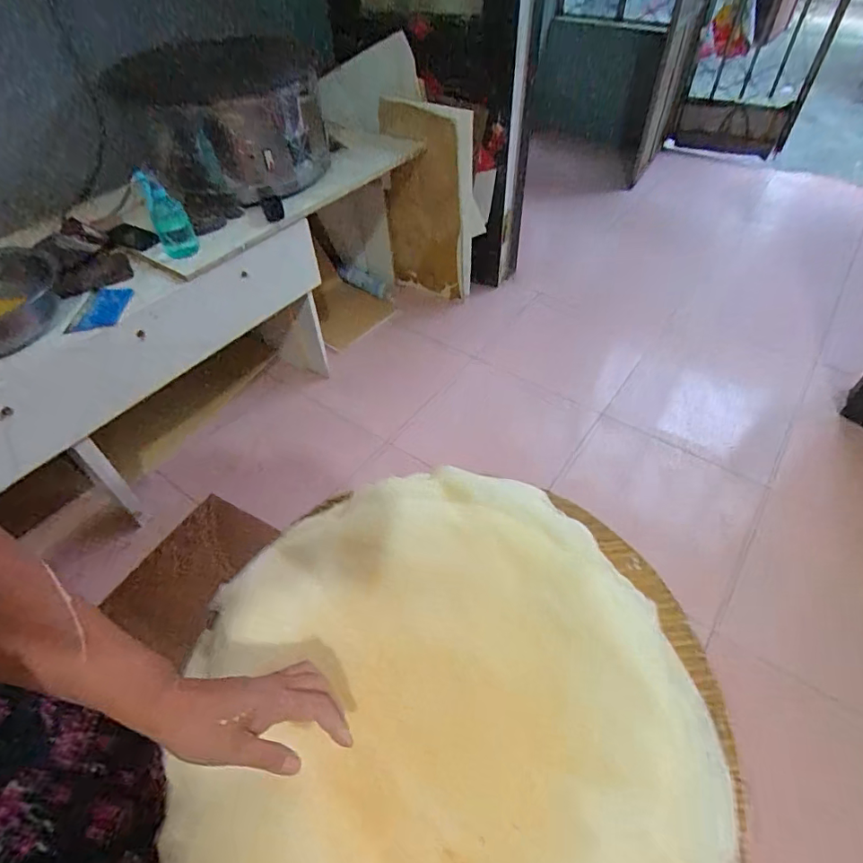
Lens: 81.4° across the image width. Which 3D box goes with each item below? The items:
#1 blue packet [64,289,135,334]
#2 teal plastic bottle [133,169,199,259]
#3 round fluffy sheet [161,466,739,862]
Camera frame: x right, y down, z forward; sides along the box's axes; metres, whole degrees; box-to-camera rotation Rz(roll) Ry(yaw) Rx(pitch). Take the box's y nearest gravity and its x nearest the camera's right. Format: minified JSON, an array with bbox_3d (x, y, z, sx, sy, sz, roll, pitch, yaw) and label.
[{"bbox_3d":[-0.730,-0.265,1.107,0.081,0.014,0.138,19,73,-8],"label":"blue packet"},{"bbox_3d":[-0.616,-0.505,1.178,0.078,0.191,0.073,-37,36,-26],"label":"teal plastic bottle"},{"bbox_3d":[0.022,0.290,0.557,0.543,0.073,0.536,-1,48,2],"label":"round fluffy sheet"}]

